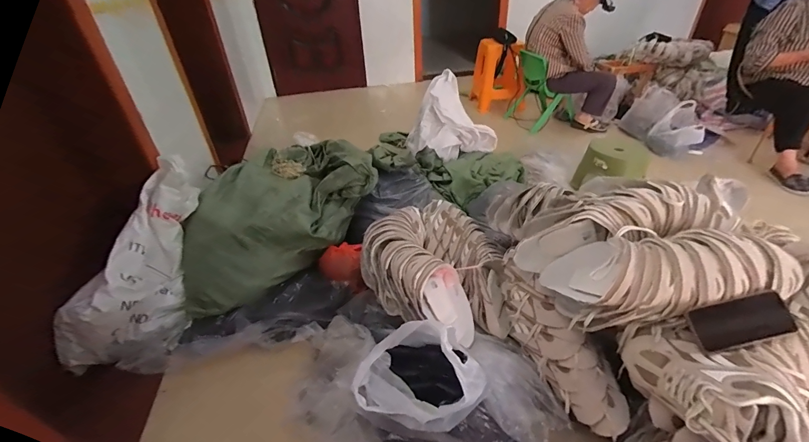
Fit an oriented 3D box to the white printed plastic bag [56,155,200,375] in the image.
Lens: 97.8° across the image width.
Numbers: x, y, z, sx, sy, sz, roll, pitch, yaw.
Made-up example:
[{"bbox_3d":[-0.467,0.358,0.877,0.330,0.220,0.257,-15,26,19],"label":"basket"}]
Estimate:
[{"bbox_3d":[-0.823,0.134,1.121,0.185,0.695,0.305,14,-3,23],"label":"white printed plastic bag"}]

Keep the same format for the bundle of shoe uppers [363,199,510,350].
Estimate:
[{"bbox_3d":[0.114,0.123,1.085,0.450,0.181,0.419,11,39,20],"label":"bundle of shoe uppers"}]

